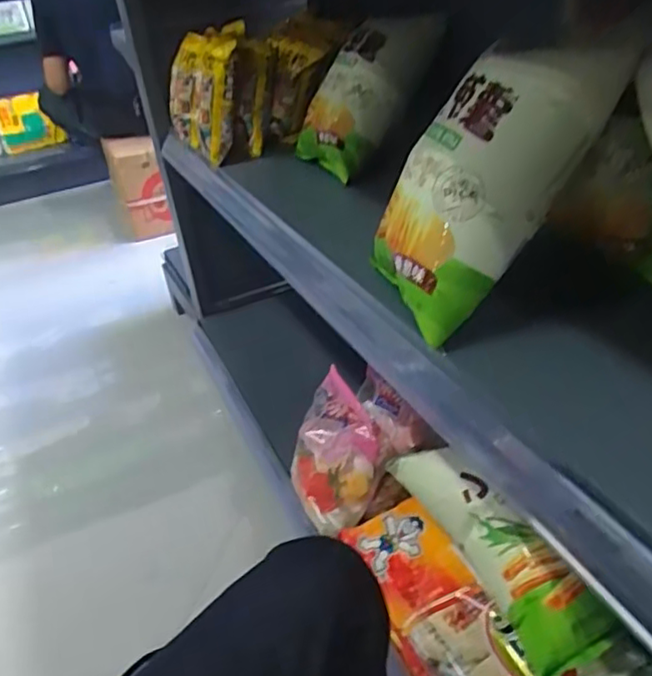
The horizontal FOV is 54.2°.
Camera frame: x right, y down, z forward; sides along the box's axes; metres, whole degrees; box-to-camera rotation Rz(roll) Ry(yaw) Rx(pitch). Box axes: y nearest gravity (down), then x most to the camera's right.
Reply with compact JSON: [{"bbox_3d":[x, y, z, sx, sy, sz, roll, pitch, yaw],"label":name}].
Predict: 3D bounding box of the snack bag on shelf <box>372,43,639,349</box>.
[{"bbox_3d":[0.121,-0.129,0.517,0.080,0.237,0.128,19,25,-40],"label":"snack bag on shelf"}]

